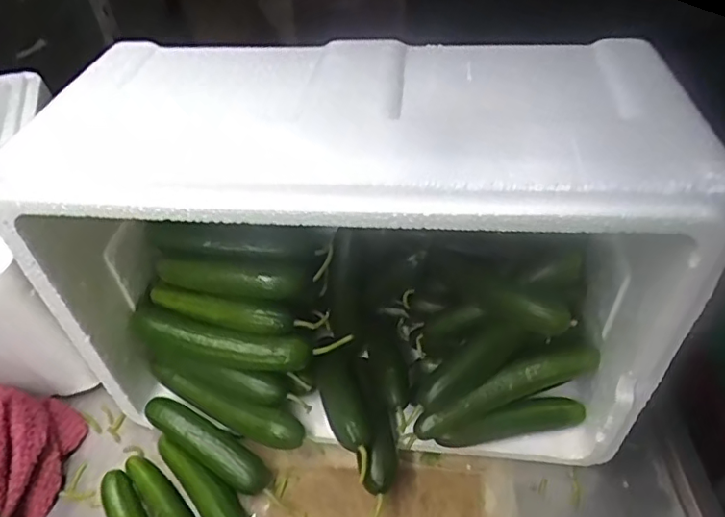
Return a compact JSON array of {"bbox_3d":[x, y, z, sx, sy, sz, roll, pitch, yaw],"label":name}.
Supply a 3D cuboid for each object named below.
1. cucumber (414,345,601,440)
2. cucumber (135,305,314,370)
[{"bbox_3d":[0.115,0.105,0.442,0.155,0.027,0.029,-25,47,1],"label":"cucumber"},{"bbox_3d":[-0.123,0.070,0.469,0.152,0.030,0.028,9,46,12],"label":"cucumber"}]

